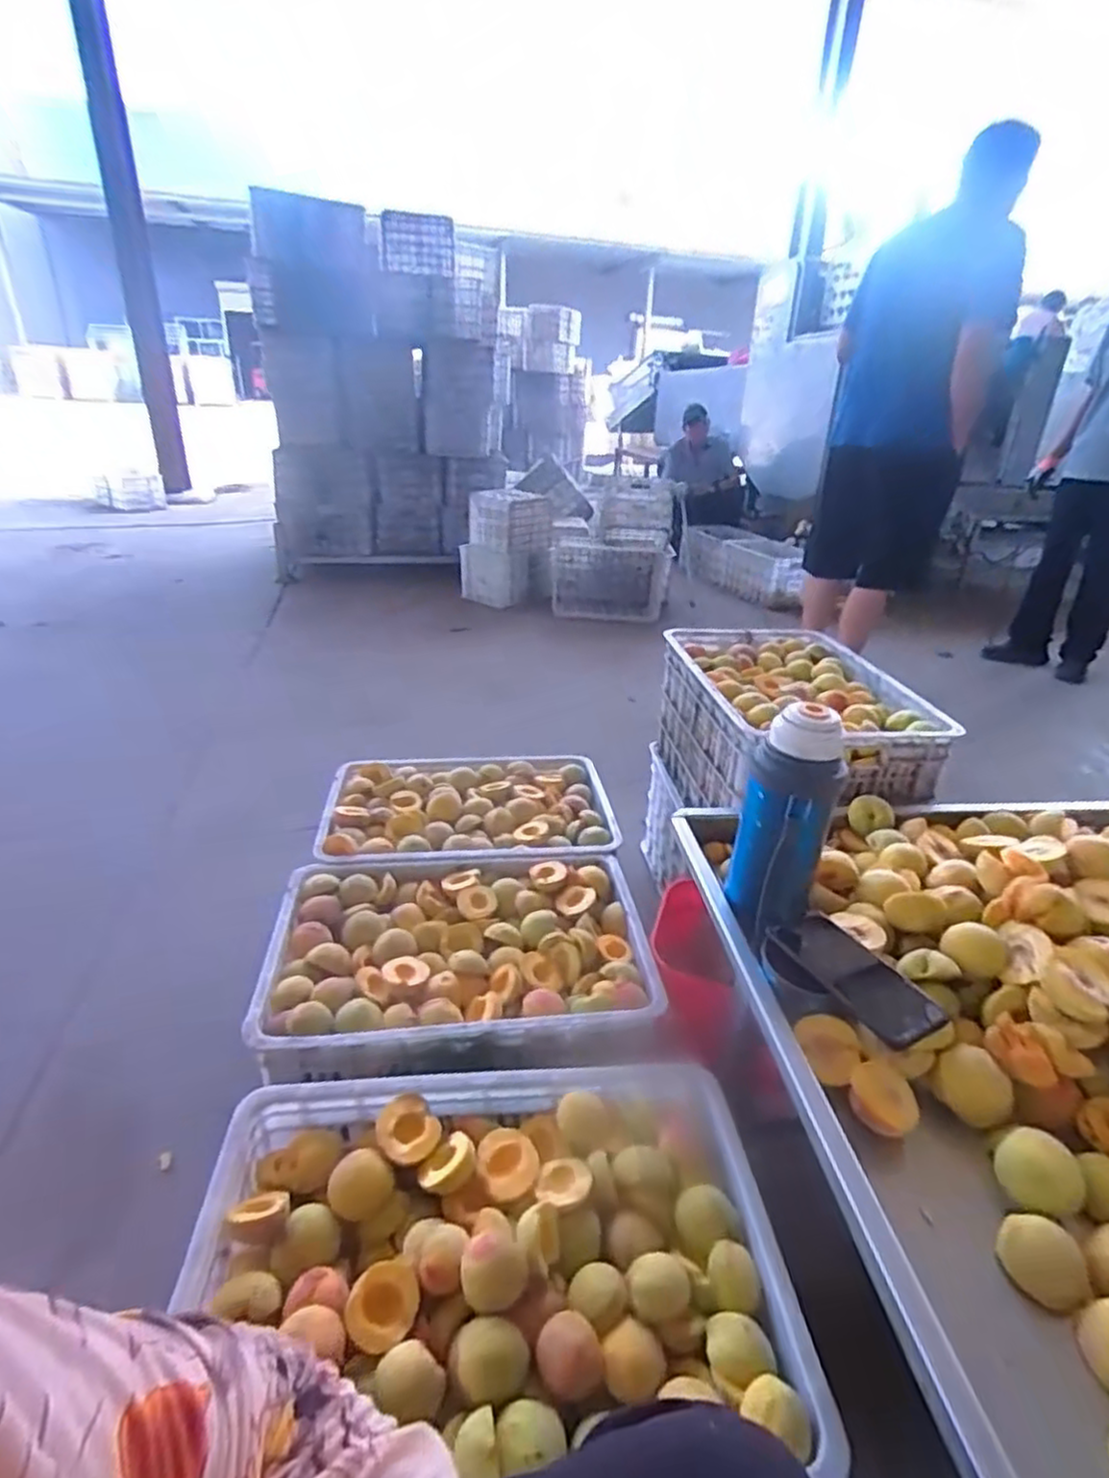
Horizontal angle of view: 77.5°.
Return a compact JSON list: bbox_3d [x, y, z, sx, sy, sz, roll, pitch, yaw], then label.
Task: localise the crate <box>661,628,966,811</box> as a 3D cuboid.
[{"bbox_3d":[0.434,-0.003,1.303,0.360,0.245,0.561,-1,27,-8],"label":"crate"}]

